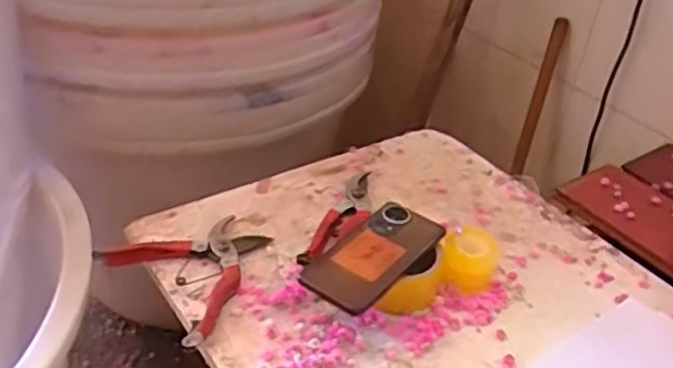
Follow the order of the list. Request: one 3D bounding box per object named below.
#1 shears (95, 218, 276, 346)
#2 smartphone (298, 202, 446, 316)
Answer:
[{"bbox_3d":[-0.137,0.083,0.686,0.159,0.022,0.151,32,43,32],"label":"shears"},{"bbox_3d":[0.039,0.069,0.663,0.078,0.014,0.152,27,46,26],"label":"smartphone"}]

